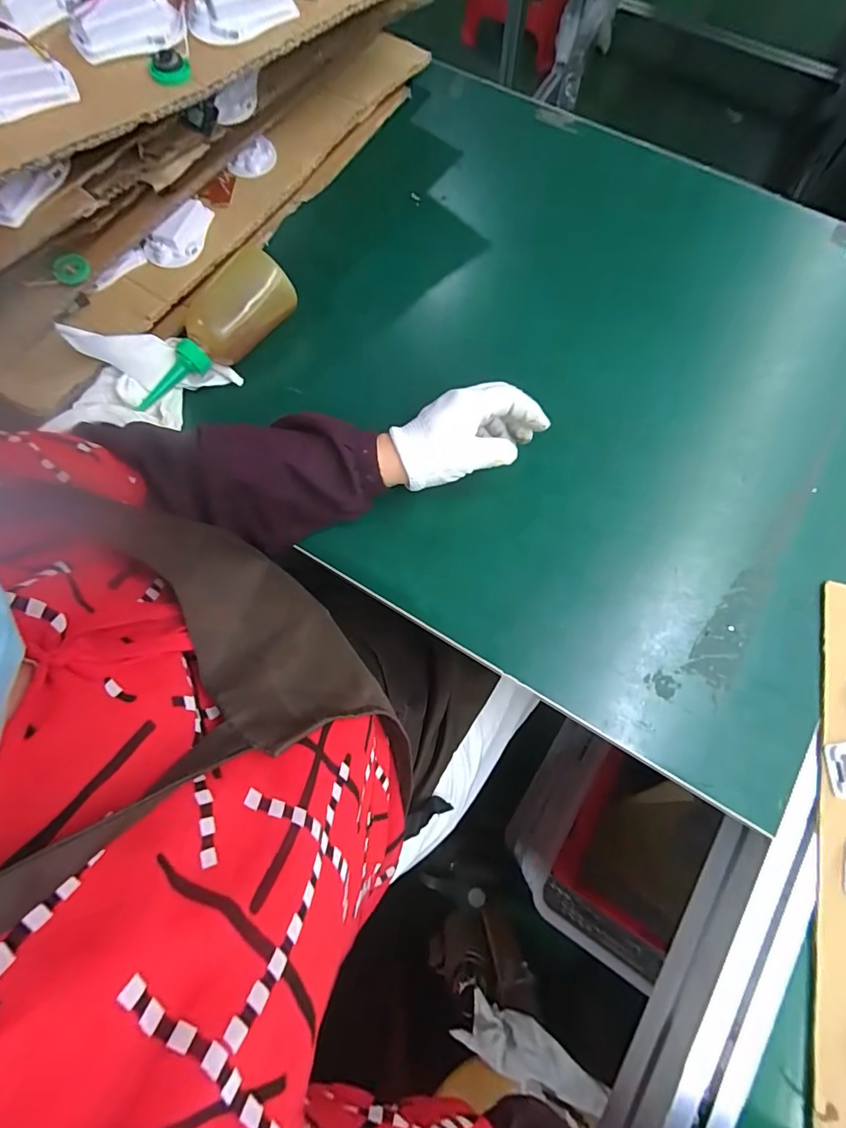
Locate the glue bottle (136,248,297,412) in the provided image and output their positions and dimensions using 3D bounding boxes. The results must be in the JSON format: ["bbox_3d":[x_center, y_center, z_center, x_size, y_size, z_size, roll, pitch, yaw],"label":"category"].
[{"bbox_3d":[-0.203,-0.216,0.442,0.178,0.059,0.058,-43,78,-9],"label":"glue bottle"}]

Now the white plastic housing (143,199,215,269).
[{"bbox_3d":[-0.235,-0.322,0.460,0.037,0.024,0.077,40,80,11],"label":"white plastic housing"}]

